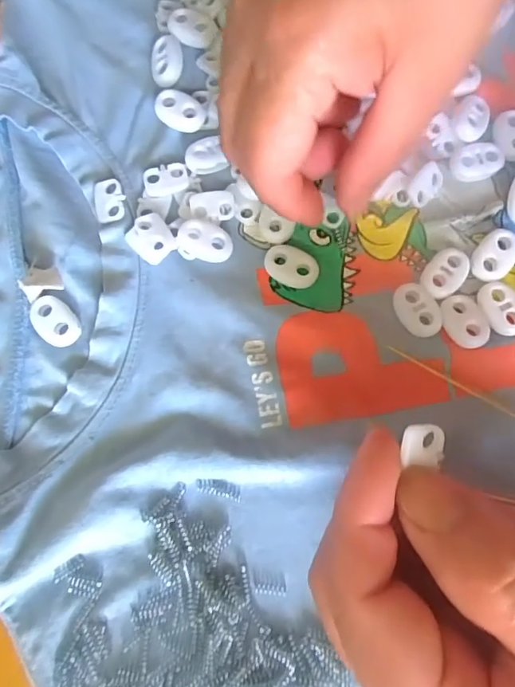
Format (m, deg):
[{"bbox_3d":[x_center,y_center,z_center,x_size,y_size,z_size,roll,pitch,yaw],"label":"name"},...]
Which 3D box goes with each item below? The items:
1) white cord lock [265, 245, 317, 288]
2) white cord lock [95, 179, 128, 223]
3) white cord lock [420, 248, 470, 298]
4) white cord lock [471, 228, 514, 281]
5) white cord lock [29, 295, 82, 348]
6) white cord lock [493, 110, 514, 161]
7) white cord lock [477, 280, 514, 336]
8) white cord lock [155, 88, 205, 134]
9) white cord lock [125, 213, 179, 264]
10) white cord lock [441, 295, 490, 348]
[{"bbox_3d":[0.013,-0.030,0.191,0.022,0.004,0.015,28,80,6],"label":"white cord lock"},{"bbox_3d":[-0.062,-0.060,0.198,0.013,0.004,0.018,-3,78,0],"label":"white cord lock"},{"bbox_3d":[0.074,-0.028,0.188,0.014,0.004,0.023,37,81,8],"label":"white cord lock"},{"bbox_3d":[0.095,-0.035,0.188,0.015,0.005,0.022,34,81,7],"label":"white cord lock"},{"bbox_3d":[-0.081,-0.009,0.188,0.015,0.004,0.022,-37,80,-7],"label":"white cord lock"},{"bbox_3d":[0.108,-0.088,0.199,0.015,0.005,0.021,5,78,2],"label":"white cord lock"},{"bbox_3d":[0.094,-0.014,0.182,0.015,0.004,0.023,-24,79,-4],"label":"white cord lock"},{"bbox_3d":[-0.033,-0.099,0.203,0.021,0.008,0.014,27,80,6],"label":"white cord lock"},{"bbox_3d":[-0.043,-0.043,0.192,0.016,0.005,0.019,-38,80,-7],"label":"white cord lock"},{"bbox_3d":[0.079,-0.009,0.182,0.014,0.004,0.021,-14,78,-2],"label":"white cord lock"}]

